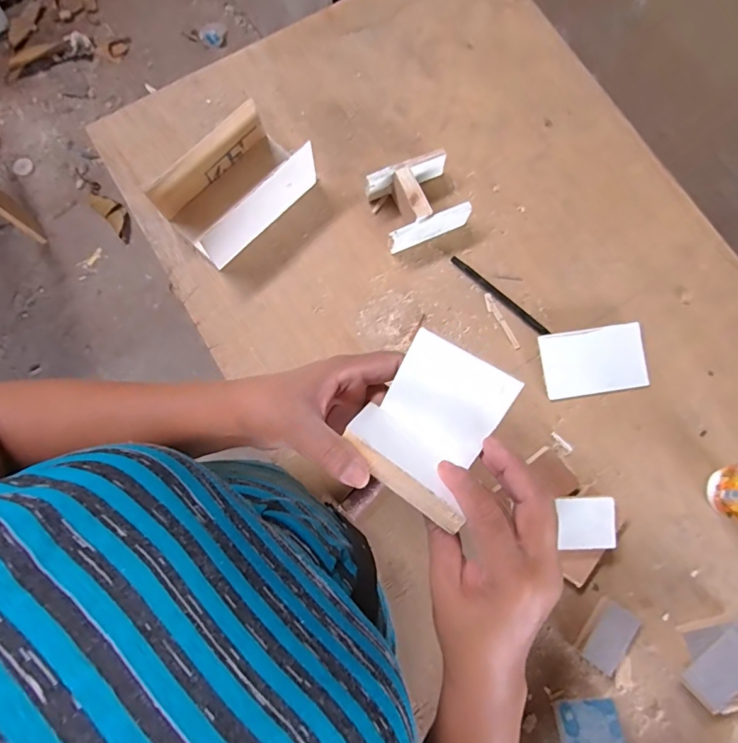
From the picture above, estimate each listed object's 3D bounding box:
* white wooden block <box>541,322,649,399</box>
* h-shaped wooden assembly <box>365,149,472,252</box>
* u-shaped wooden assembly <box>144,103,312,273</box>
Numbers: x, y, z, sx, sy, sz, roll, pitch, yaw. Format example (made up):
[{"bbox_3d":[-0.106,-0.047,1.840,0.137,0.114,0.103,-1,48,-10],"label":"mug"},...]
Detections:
[{"bbox_3d":[0.226,-0.011,0.476,0.102,0.009,0.066,-9,80,-2],"label":"white wooden block"},{"bbox_3d":[0.050,-0.175,0.487,0.086,0.044,0.073,-22,80,-5],"label":"h-shaped wooden assembly"},{"bbox_3d":[-0.135,-0.188,0.482,0.082,0.061,0.141,43,82,7],"label":"u-shaped wooden assembly"}]

